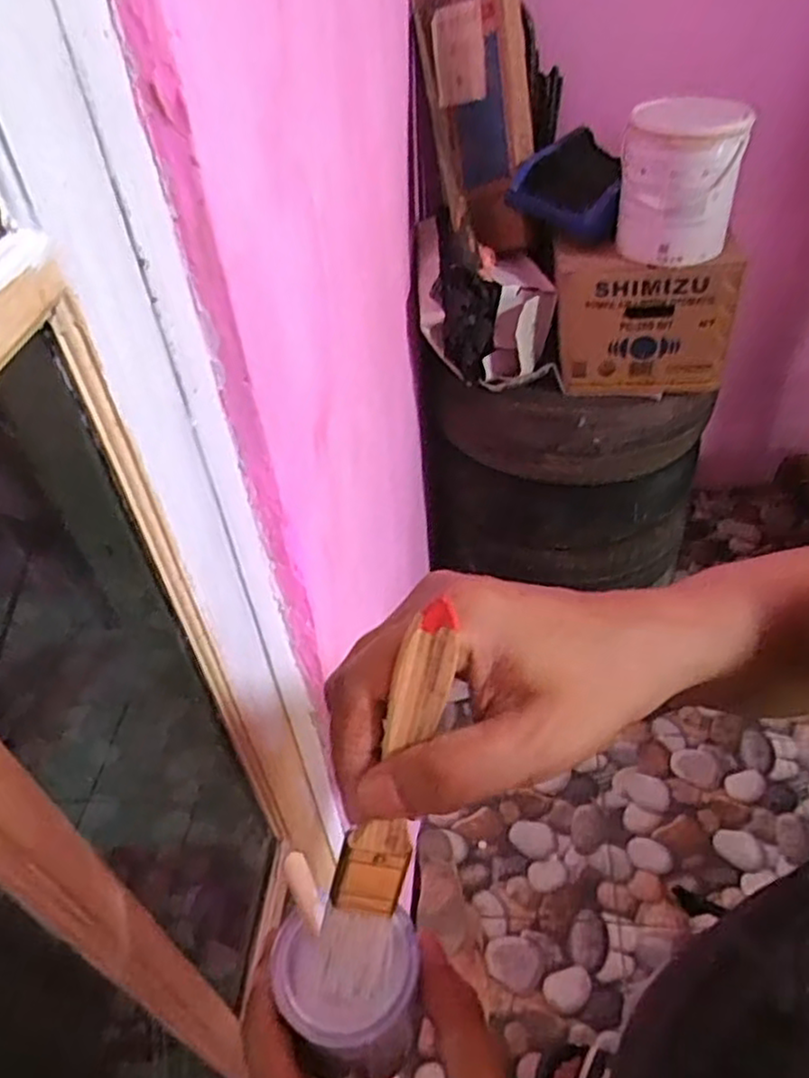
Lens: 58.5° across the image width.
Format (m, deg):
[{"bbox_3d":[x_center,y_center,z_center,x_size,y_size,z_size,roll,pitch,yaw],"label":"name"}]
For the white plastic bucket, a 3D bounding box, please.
[{"bbox_3d":[0.441,-0.566,1.167,0.180,0.220,0.180,12,47,18],"label":"white plastic bucket"}]

